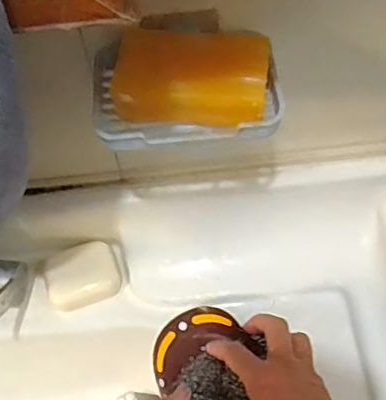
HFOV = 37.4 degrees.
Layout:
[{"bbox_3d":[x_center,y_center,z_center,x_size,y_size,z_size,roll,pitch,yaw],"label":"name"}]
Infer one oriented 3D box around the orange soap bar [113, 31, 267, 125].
[{"bbox_3d":[-0.001,-0.086,0.393,0.102,0.030,0.061,2,58,6],"label":"orange soap bar"}]

